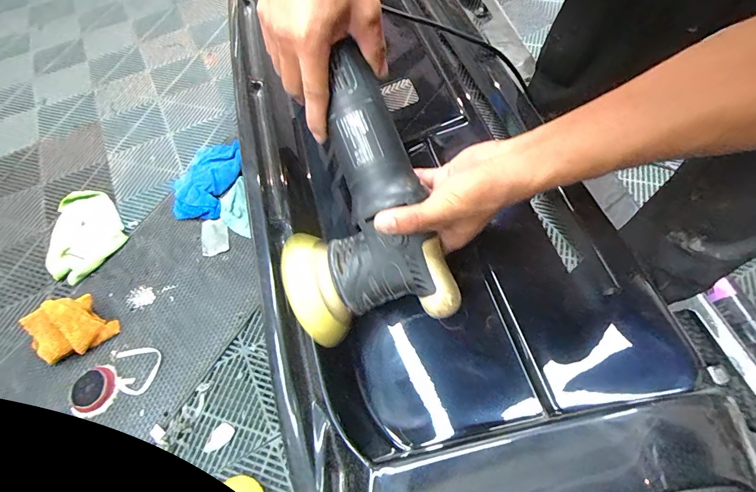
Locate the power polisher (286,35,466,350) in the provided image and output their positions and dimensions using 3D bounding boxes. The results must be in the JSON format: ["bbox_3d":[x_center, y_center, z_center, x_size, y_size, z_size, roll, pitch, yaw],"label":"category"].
[{"bbox_3d":[-0.021,-0.045,0.391,0.145,0.125,0.238,-16,92,14],"label":"power polisher"}]

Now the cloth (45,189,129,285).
[{"bbox_3d":[-0.800,-0.038,1.006,0.193,0.034,0.271,-35,64,-15],"label":"cloth"}]

